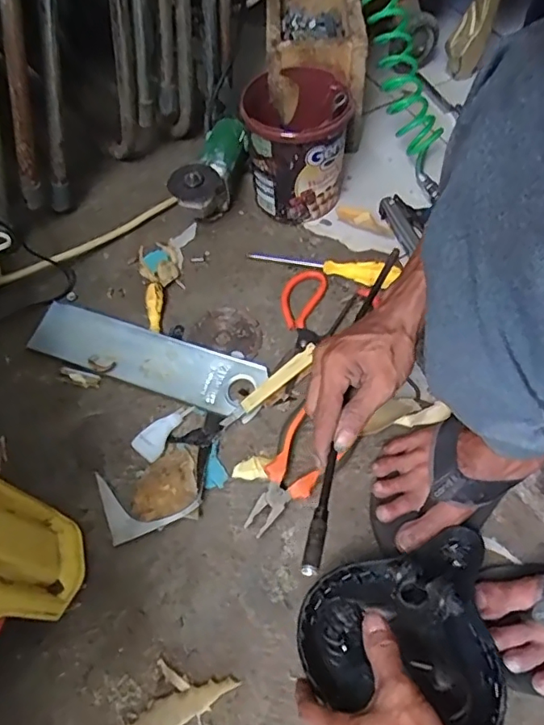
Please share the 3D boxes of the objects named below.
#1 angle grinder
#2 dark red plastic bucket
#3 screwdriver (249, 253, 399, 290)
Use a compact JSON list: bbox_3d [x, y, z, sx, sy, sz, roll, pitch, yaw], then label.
[{"bbox_3d":[-0.087,-0.285,0.801,0.070,0.085,0.183,14,59,10],"label":"angle grinder"},{"bbox_3d":[0.034,-0.312,0.772,0.127,0.152,0.166,-2,57,0],"label":"dark red plastic bucket"},{"bbox_3d":[0.068,-0.139,0.739,0.200,0.027,0.031,18,61,13],"label":"screwdriver"}]

